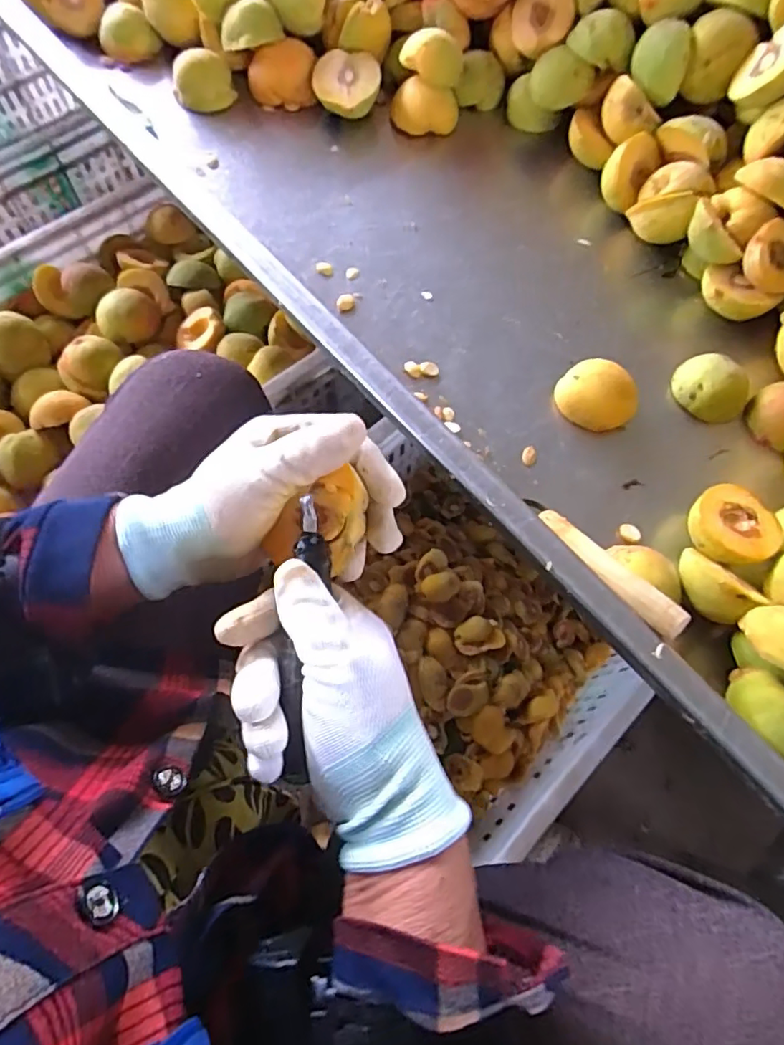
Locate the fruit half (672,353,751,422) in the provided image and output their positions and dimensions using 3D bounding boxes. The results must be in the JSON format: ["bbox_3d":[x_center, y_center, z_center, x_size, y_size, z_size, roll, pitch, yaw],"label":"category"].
[{"bbox_3d":[0.258,-0.108,0.462,0.059,0.039,0.049,43,74,13],"label":"fruit half"}]

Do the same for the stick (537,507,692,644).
[{"bbox_3d":[0.138,0.030,0.366,0.019,0.014,0.112,-32,53,-13],"label":"stick"}]

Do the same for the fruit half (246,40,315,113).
[{"bbox_3d":[-0.111,-0.457,0.580,0.067,0.055,0.039,-3,37,4],"label":"fruit half"}]

